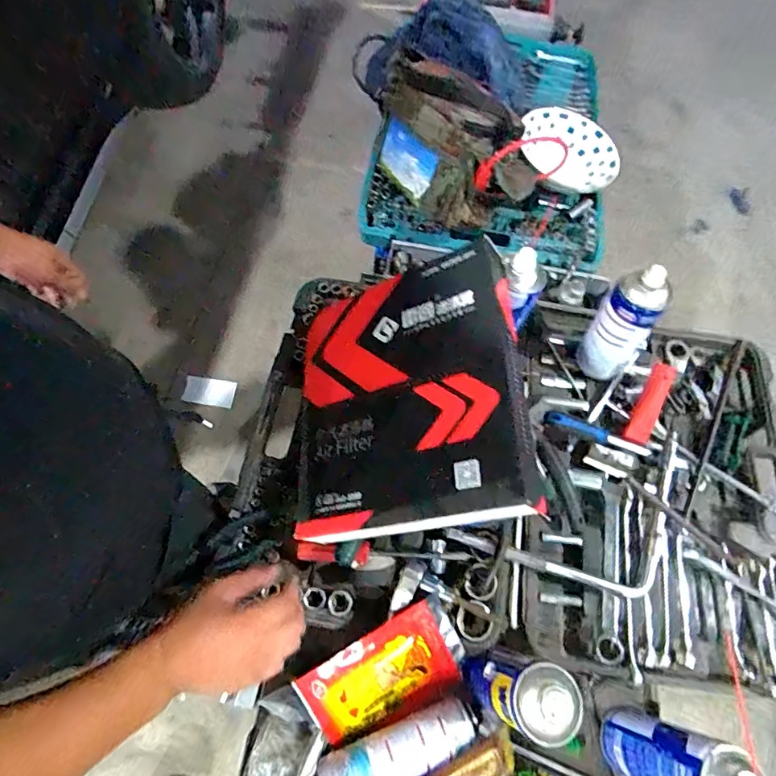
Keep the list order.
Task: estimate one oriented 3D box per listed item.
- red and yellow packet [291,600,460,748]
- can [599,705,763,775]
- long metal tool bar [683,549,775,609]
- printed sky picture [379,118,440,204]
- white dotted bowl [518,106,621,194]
[{"bbox_3d":[-0.008,0.318,0.524,0.157,0.013,0.115,-26,105,-13],"label":"red and yellow packet"},{"bbox_3d":[0.279,0.367,0.472,0.063,0.170,0.073,15,68,3],"label":"can"},{"bbox_3d":[0.450,0.251,0.576,0.181,0.019,0.015,32,69,25],"label":"long metal tool bar"},{"bbox_3d":[0.033,-0.389,0.821,0.015,0.086,0.134,-20,59,-36],"label":"printed sky picture"},{"bbox_3d":[0.349,-0.460,0.956,0.194,0.096,0.128,14,68,3],"label":"white dotted bowl"}]

